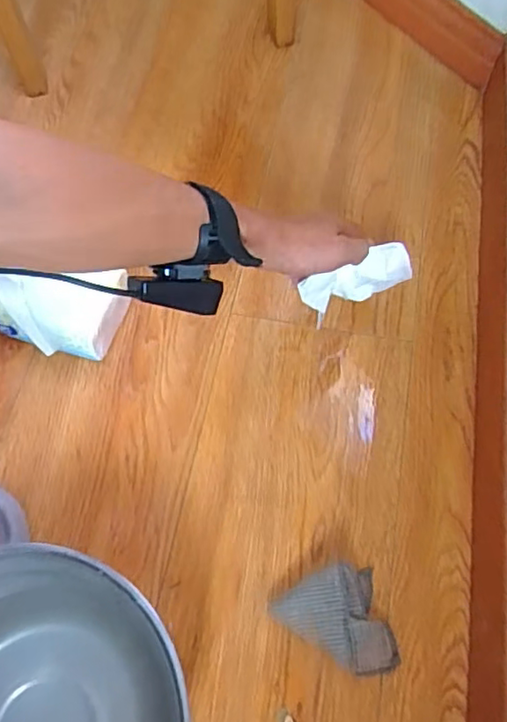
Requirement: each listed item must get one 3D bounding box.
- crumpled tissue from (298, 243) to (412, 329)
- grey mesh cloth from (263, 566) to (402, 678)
[{"bbox_3d":[0.100,-0.076,0.582,0.106,0.048,0.036,-23,63,10],"label":"crumpled tissue"},{"bbox_3d":[0.066,0.217,0.491,0.089,0.033,0.082,-13,63,-3],"label":"grey mesh cloth"}]

